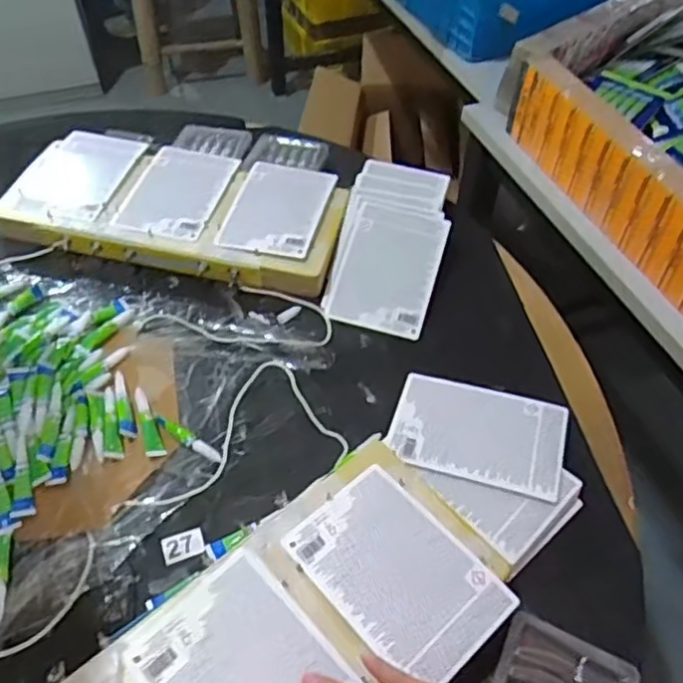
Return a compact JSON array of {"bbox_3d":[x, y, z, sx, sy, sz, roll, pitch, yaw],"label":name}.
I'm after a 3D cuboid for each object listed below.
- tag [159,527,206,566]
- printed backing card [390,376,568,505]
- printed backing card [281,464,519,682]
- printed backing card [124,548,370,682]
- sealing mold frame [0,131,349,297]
[{"bbox_3d":[-0.143,0.184,0.585,0.037,0.004,0.025,-15,52,-13],"label":"tag"},{"bbox_3d":[0.138,0.090,0.656,0.169,0.012,0.110,12,50,14],"label":"printed backing card"},{"bbox_3d":[0.046,0.188,0.536,0.114,0.005,0.168,-35,59,-26],"label":"printed backing card"},{"bbox_3d":[-0.057,0.249,0.467,0.119,0.010,0.170,-35,68,-30],"label":"printed backing card"},{"bbox_3d":[-0.214,-0.182,0.845,0.434,0.036,0.209,10,51,8],"label":"sealing mold frame"}]

